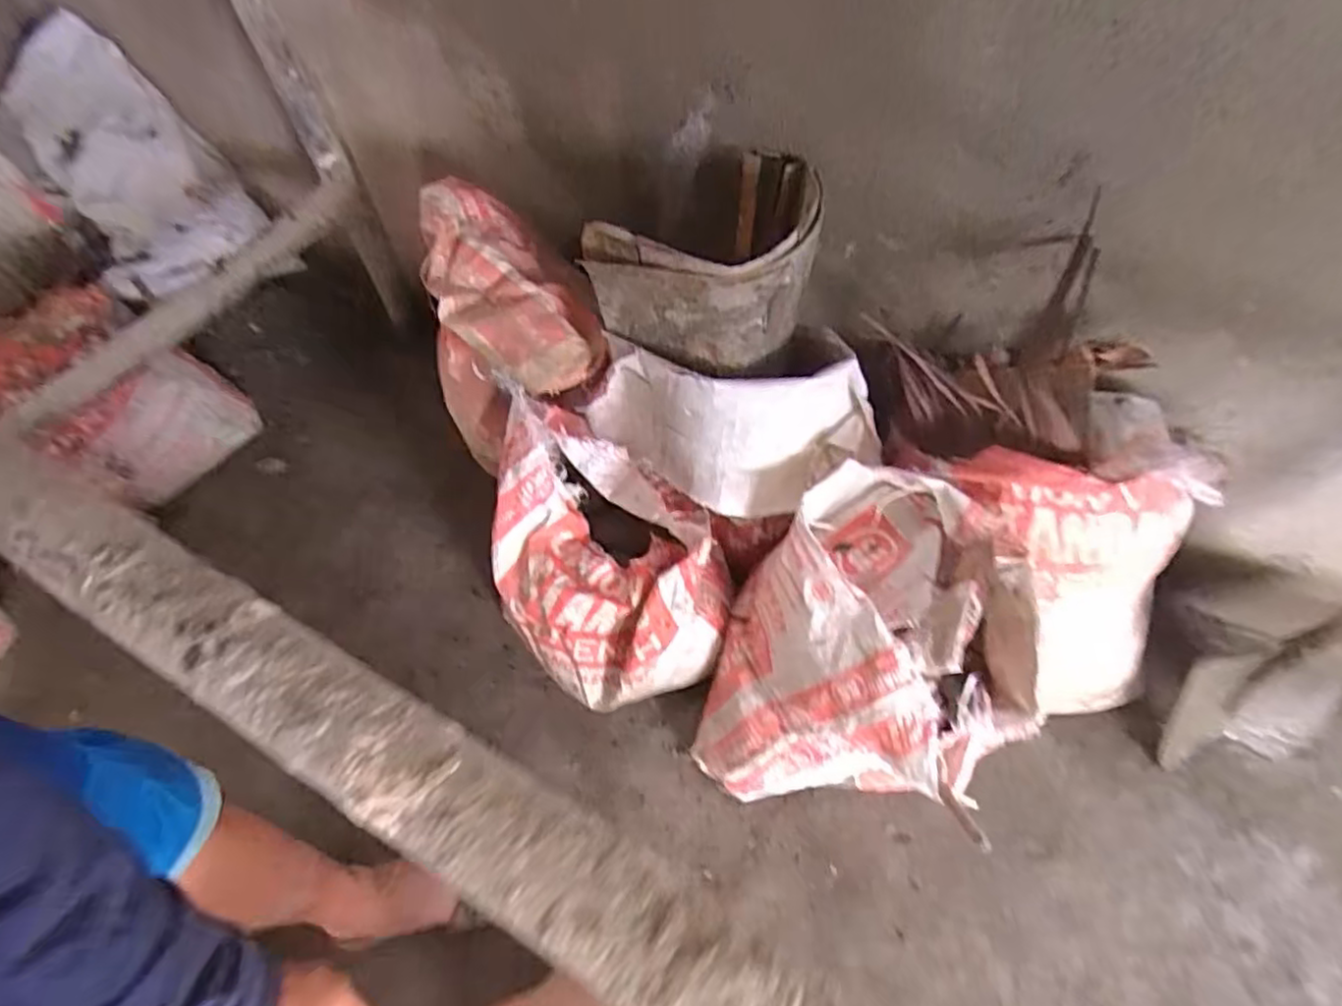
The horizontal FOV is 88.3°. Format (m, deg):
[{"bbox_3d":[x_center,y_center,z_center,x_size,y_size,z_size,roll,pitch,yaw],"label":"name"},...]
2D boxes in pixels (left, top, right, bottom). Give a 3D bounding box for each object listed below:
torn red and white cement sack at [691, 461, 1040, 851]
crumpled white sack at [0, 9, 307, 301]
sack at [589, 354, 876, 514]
[{"bbox_3d":[0.215,0.191,0.839,0.315,0.371,0.308,13,62,10],"label":"torn red and white cement sack"},{"bbox_3d":[-0.971,-0.617,1.254,0.298,0.297,0.346,-34,65,-15],"label":"crumpled white sack"},{"bbox_3d":[0.068,-0.082,0.773,0.332,0.145,0.156,1,61,3],"label":"sack"}]

